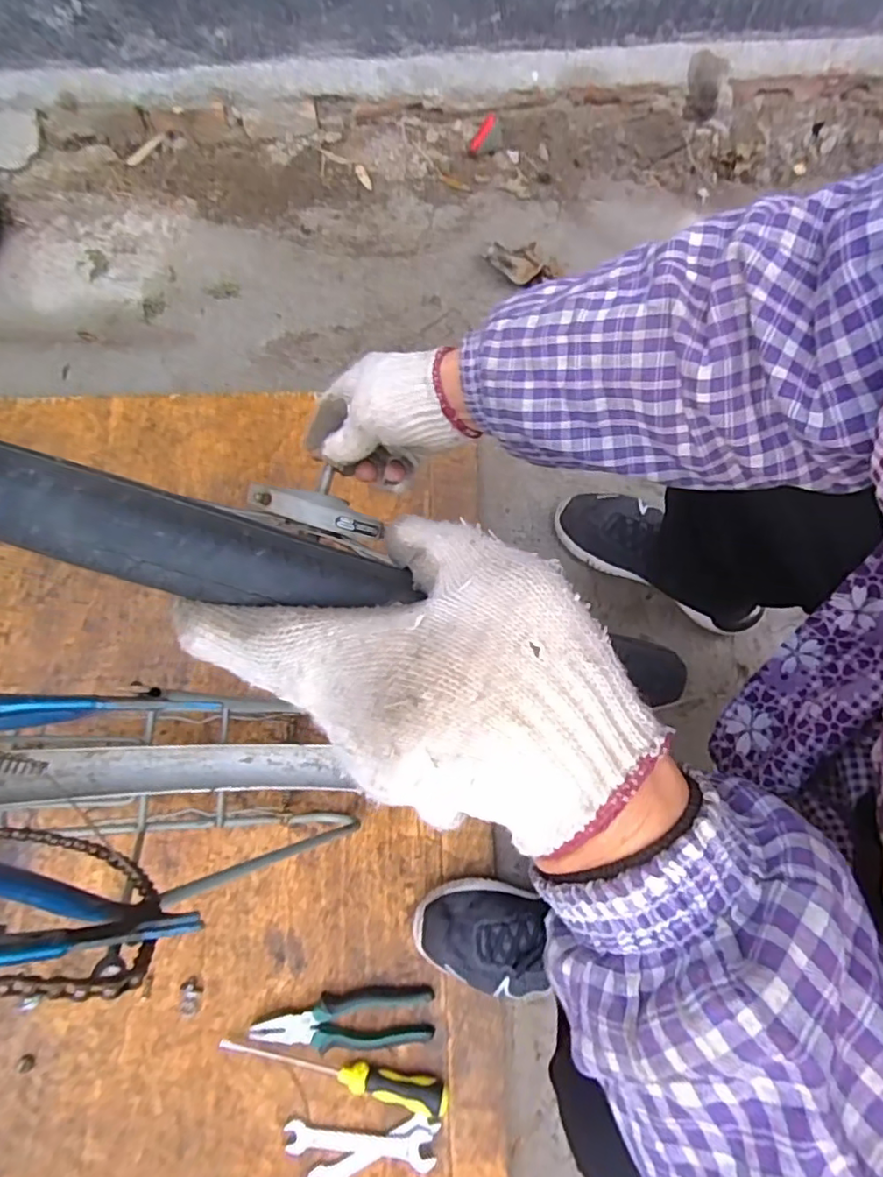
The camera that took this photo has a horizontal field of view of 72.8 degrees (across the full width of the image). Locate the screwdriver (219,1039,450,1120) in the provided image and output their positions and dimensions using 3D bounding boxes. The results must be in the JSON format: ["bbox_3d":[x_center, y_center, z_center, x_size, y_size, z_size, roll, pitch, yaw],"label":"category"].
[{"bbox_3d":[-0.115,0.517,0.646,0.248,0.025,0.038,15,78,4],"label":"screwdriver"}]

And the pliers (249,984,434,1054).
[{"bbox_3d":[-0.108,0.477,0.659,0.194,0.014,0.056,-4,77,0],"label":"pliers"}]

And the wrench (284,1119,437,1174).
[{"bbox_3d":[-0.087,0.595,0.639,0.158,0.010,0.038,1,77,1],"label":"wrench"}]

